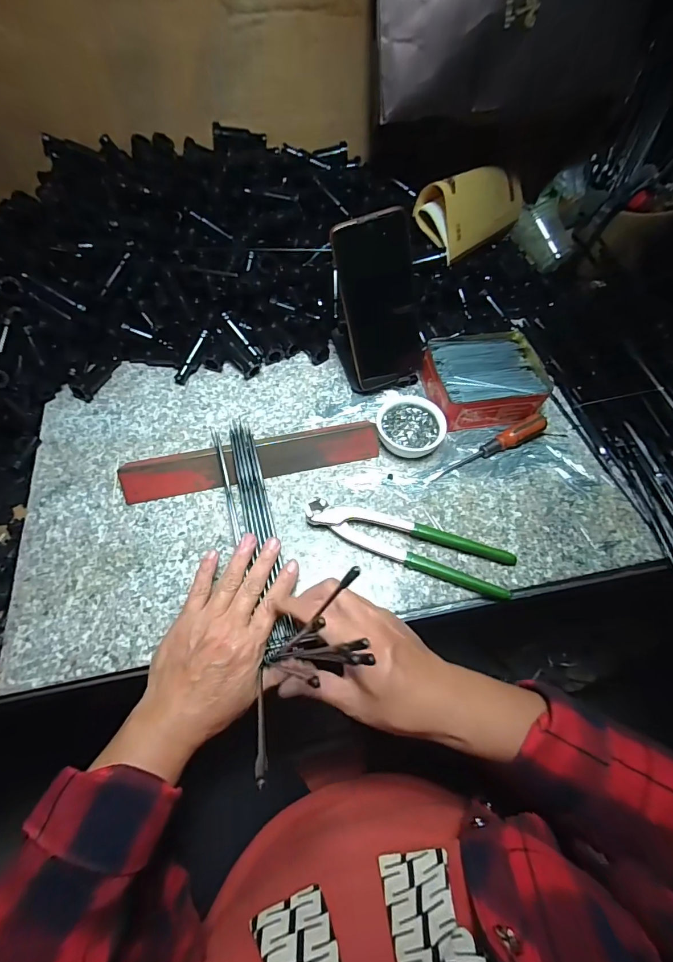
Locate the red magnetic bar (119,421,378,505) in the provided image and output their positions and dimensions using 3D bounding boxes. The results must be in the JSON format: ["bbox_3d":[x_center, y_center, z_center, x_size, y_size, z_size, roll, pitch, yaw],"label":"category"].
[{"bbox_3d":[-0.083,-0.021,0.418,0.256,0.029,0.036,-13,62,-9],"label":"red magnetic bar"}]

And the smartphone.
[{"bbox_3d":[0.048,-0.181,0.429,0.079,0.166,0.014,-20,41,-6],"label":"smartphone"}]

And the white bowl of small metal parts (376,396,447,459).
[{"bbox_3d":[0.078,-0.059,0.447,0.068,0.025,0.070,1,61,-2],"label":"white bowl of small metal parts"}]

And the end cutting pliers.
[{"bbox_3d":[0.067,0.058,0.389,0.198,0.015,0.045,18,61,8],"label":"end cutting pliers"}]

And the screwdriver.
[{"bbox_3d":[0.165,-0.038,0.442,0.141,0.026,0.018,-21,63,-13],"label":"screwdriver"}]

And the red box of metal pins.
[{"bbox_3d":[0.169,-0.118,0.474,0.128,0.040,0.106,-7,61,-6],"label":"red box of metal pins"}]

